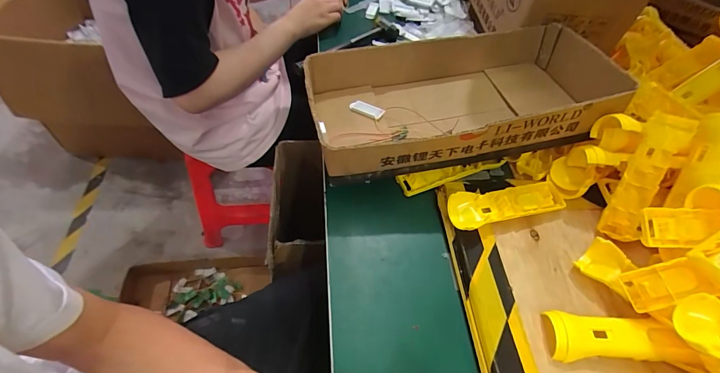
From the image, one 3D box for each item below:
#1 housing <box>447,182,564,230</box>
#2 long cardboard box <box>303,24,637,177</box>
[{"bbox_3d":[0.198,0.024,0.473,0.165,0.033,0.047,-12,55,-10],"label":"housing"},{"bbox_3d":[0.140,-0.138,0.521,0.409,0.087,0.230,-8,55,-7],"label":"long cardboard box"}]

